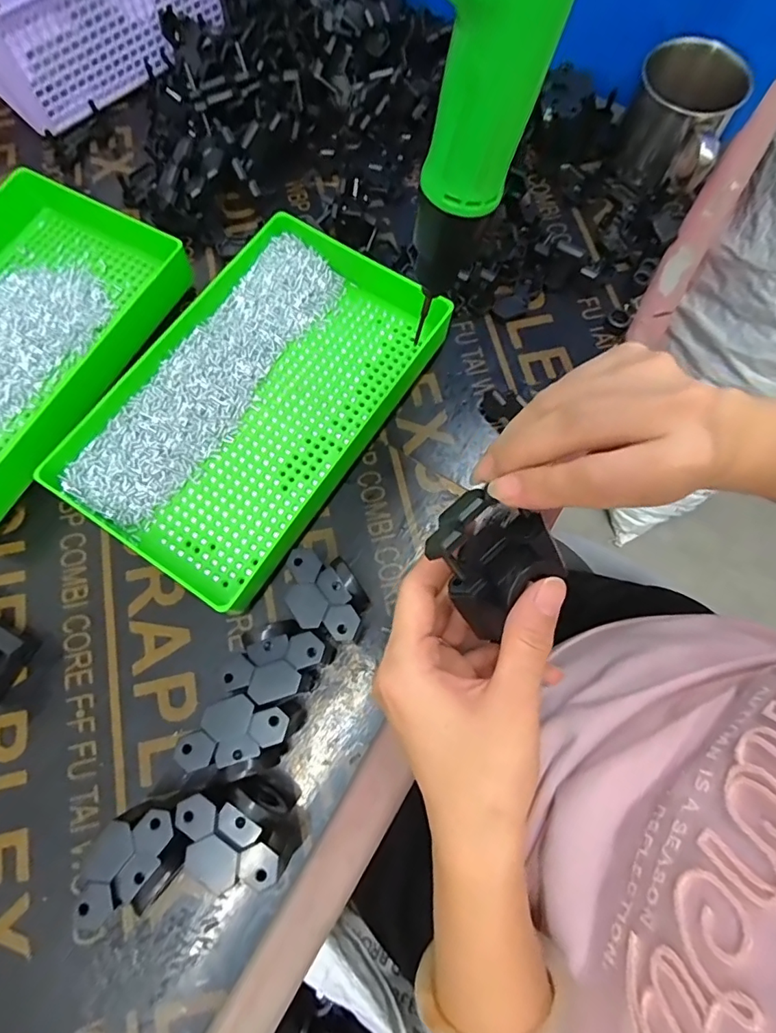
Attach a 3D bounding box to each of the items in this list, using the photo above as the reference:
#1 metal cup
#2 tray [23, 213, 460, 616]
[{"bbox_3d":[0.213,-0.293,0.375,0.073,0.068,0.071,0,73,0],"label":"metal cup"},{"bbox_3d":[-0.083,-0.080,0.334,0.147,0.037,0.252,34,76,10],"label":"tray"}]

